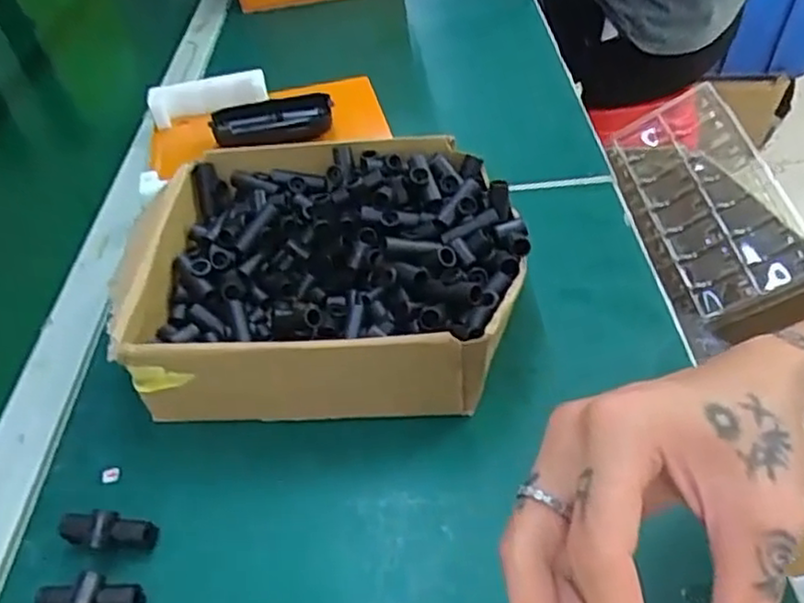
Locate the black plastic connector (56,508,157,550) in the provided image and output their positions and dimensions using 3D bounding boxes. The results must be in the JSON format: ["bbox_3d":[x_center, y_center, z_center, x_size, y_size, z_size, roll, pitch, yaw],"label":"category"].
[{"bbox_3d":[-0.157,0.124,0.372,0.054,0.020,0.017,2,44,8],"label":"black plastic connector"}]

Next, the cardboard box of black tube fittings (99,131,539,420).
[{"bbox_3d":[-0.051,-0.021,0.474,0.246,0.076,0.210,0,44,6],"label":"cardboard box of black tube fittings"}]

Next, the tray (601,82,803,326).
[{"bbox_3d":[0.339,-0.111,0.779,0.146,0.026,0.279,-27,57,26],"label":"tray"}]

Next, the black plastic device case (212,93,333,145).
[{"bbox_3d":[-0.123,-0.171,0.663,0.111,0.033,0.028,-12,43,-3],"label":"black plastic device case"}]

